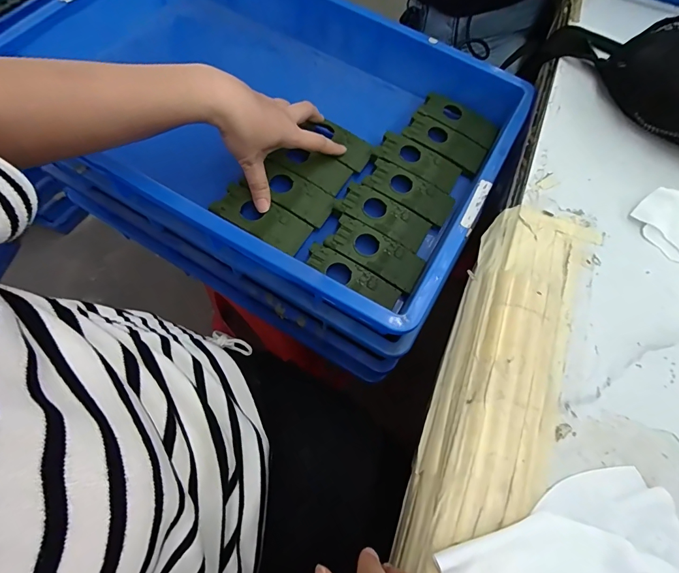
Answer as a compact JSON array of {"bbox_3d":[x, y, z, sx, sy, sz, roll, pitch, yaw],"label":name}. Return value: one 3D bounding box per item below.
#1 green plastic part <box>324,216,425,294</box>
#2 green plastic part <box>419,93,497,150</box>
[{"bbox_3d":[0.038,-0.036,0.408,0.102,0.004,0.044,30,65,4],"label":"green plastic part"},{"bbox_3d":[0.157,-0.216,0.501,0.101,0.007,0.041,29,66,2],"label":"green plastic part"}]

